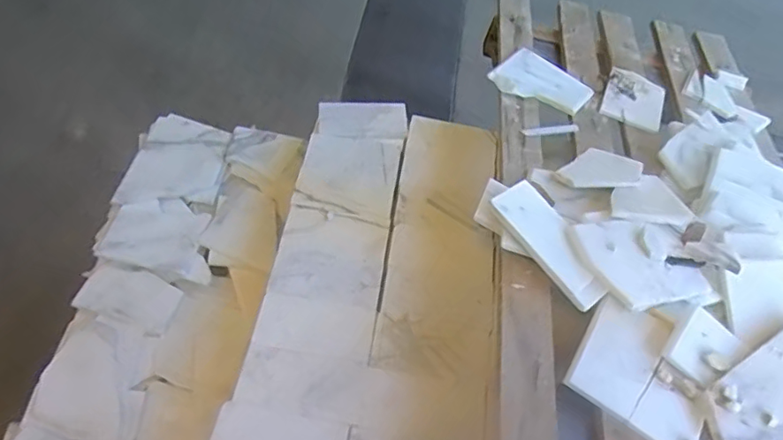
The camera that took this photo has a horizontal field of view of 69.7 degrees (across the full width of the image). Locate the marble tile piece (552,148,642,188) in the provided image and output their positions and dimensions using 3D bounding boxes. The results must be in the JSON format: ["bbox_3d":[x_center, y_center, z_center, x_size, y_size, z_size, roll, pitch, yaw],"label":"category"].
[{"bbox_3d":[0.278,-0.063,0.743,0.088,0.007,0.099,28,49,30],"label":"marble tile piece"}]

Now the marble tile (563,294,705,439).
[{"bbox_3d":[0.266,0.158,0.588,0.135,0.016,0.129,33,54,14],"label":"marble tile"}]

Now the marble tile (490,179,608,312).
[{"bbox_3d":[0.187,0.024,0.645,0.074,0.012,0.157,-31,74,-31],"label":"marble tile"}]

